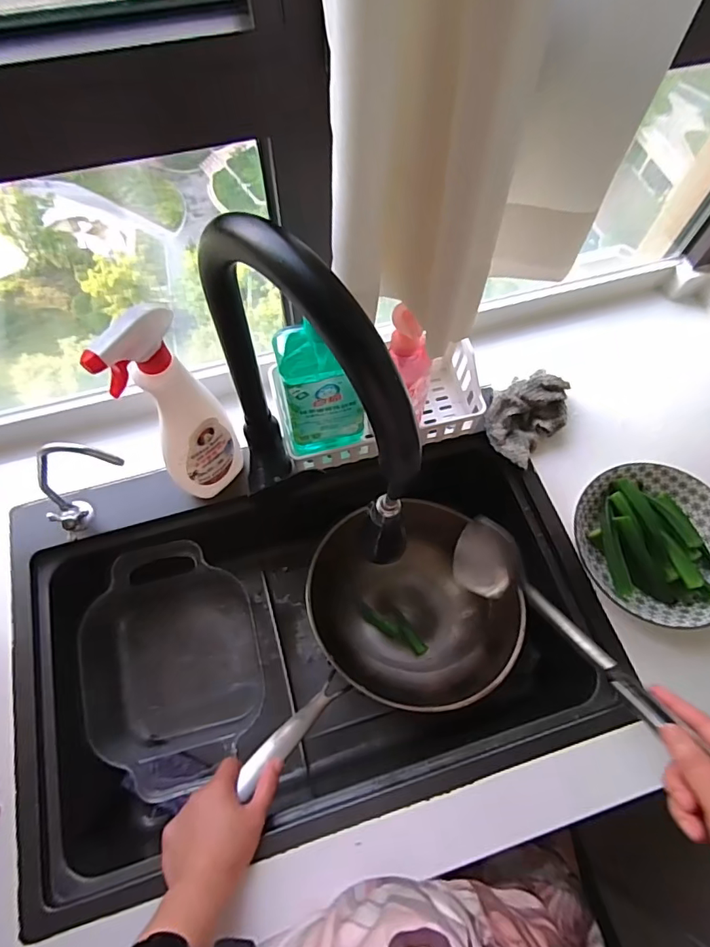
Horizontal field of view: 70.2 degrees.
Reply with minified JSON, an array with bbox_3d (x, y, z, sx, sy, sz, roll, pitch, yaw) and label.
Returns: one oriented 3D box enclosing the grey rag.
[{"bbox_3d":[0.234,-0.082,0.694,0.092,0.053,0.121,35,69,13],"label":"grey rag"}]

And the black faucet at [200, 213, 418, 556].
[{"bbox_3d":[-0.048,-0.028,0.444,0.051,0.394,0.250,-37,71,-16],"label":"black faucet"}]

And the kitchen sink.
[{"bbox_3d":[-0.055,0.203,0.699,0.672,0.213,0.446,-16,67,-8],"label":"kitchen sink"}]

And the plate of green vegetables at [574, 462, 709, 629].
[{"bbox_3d":[0.372,0.083,0.617,0.179,0.045,0.193,1,66,-1],"label":"plate of green vegetables"}]

